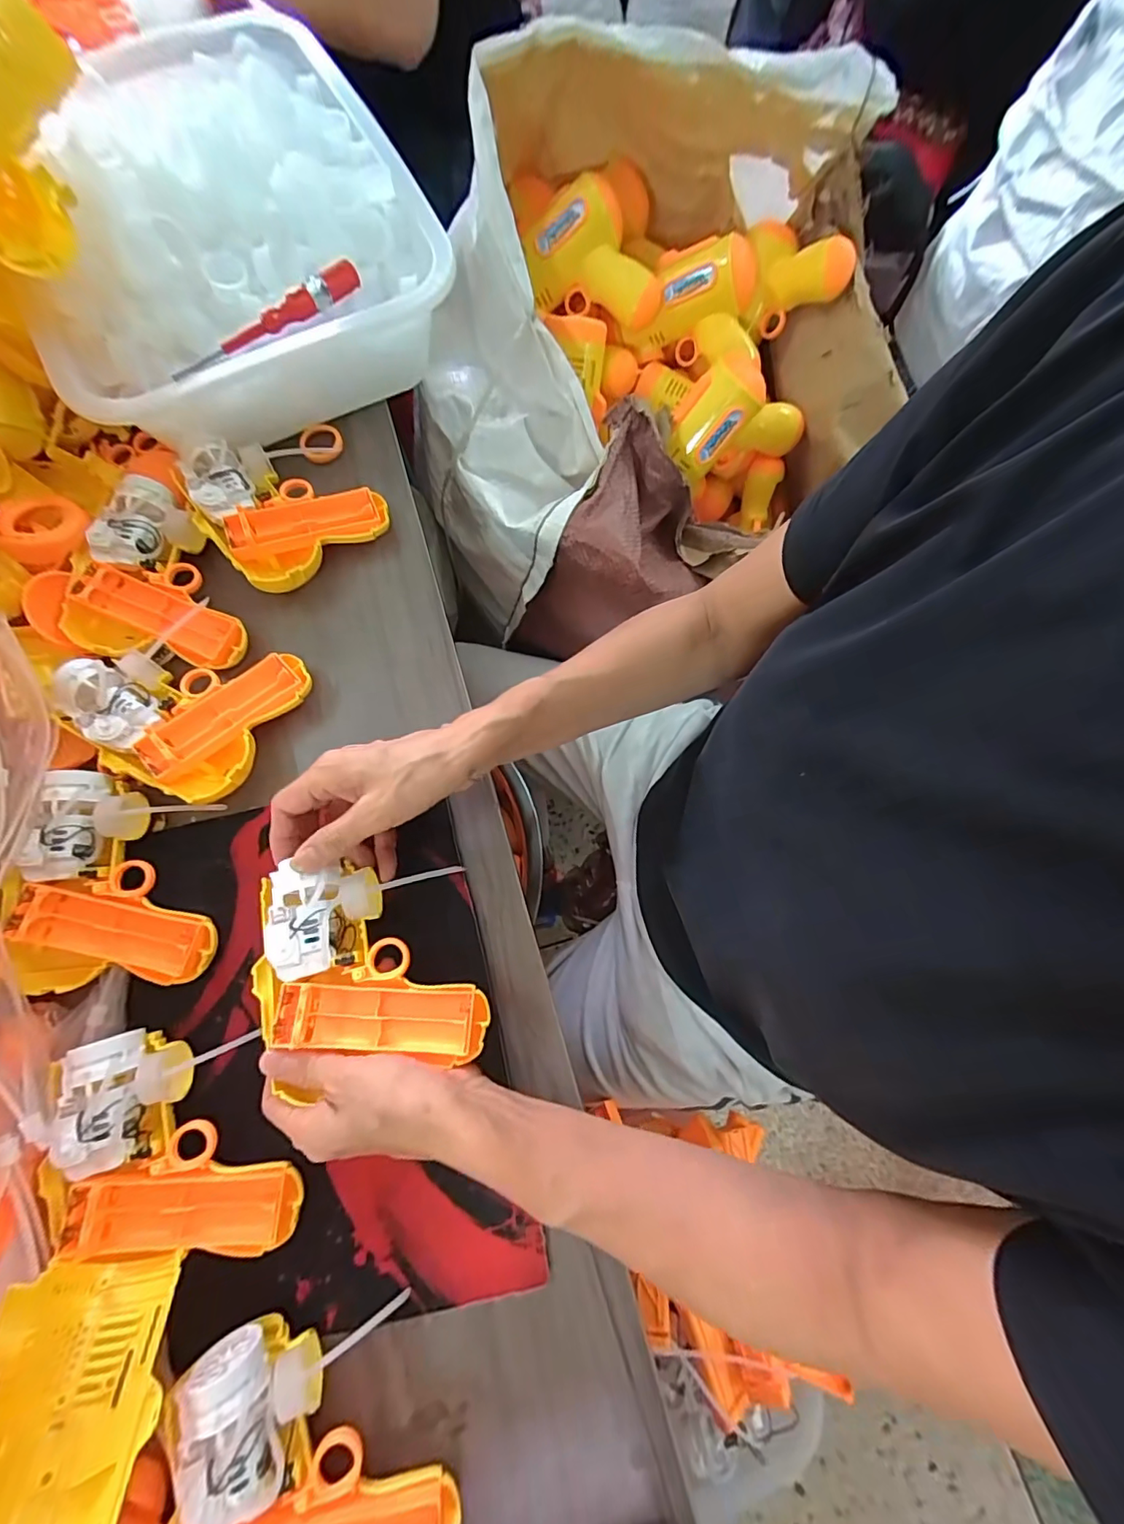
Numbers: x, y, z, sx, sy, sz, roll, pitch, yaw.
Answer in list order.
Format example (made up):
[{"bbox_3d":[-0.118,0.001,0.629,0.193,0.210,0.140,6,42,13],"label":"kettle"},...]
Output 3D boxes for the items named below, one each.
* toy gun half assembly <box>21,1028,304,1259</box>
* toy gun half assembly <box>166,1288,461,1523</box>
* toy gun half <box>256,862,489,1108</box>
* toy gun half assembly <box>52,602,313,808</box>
[{"bbox_3d":[-0.225,0.220,0.303,0.139,0.041,0.108,1,76,0],"label":"toy gun half assembly"},{"bbox_3d":[-0.130,0.364,0.267,0.118,0.045,0.134,-21,77,-6],"label":"toy gun half assembly"},{"bbox_3d":[-0.116,0.118,0.310,0.123,0.023,0.120,-11,76,-4],"label":"toy gun half"},{"bbox_3d":[-0.268,-0.045,0.370,0.136,0.039,0.124,27,77,6],"label":"toy gun half assembly"}]

